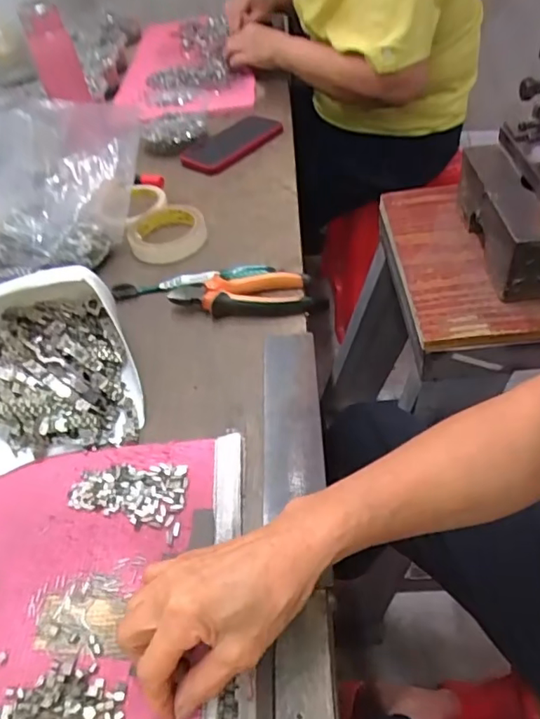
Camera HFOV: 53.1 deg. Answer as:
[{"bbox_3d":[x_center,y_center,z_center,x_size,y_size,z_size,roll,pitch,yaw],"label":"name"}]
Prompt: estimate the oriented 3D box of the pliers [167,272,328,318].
[{"bbox_3d":[-0.024,-0.069,0.581,0.163,0.024,0.053,-2,46,9],"label":"pliers"}]

